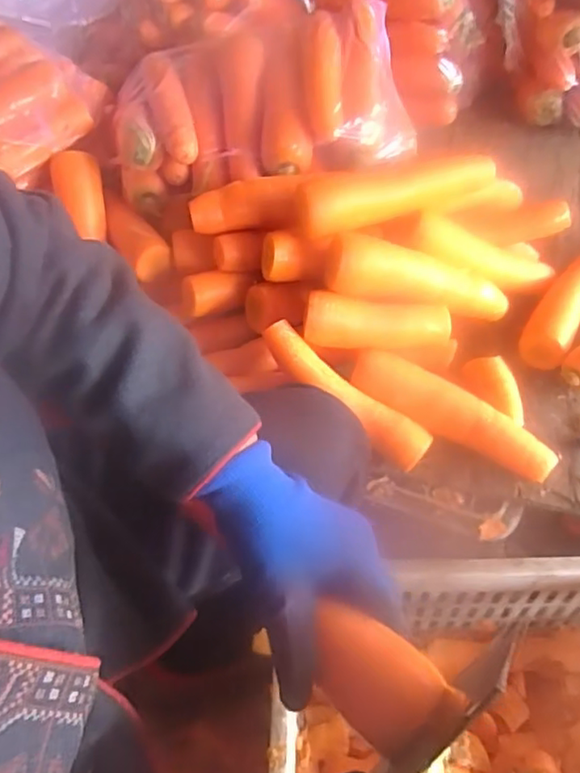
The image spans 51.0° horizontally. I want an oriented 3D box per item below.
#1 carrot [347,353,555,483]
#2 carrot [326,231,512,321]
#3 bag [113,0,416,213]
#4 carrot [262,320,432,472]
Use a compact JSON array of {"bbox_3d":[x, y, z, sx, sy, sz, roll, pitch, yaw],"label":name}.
[{"bbox_3d":[0.154,0.022,0.585,0.205,0.046,0.051,23,57,22],"label":"carrot"},{"bbox_3d":[0.130,-0.109,0.607,0.202,0.041,0.050,10,49,-18],"label":"carrot"},{"bbox_3d":[-0.045,-0.356,0.727,0.343,0.101,0.296,-8,51,0],"label":"bag"},{"bbox_3d":[0.049,0.008,0.577,0.185,0.030,0.035,39,63,11],"label":"carrot"}]

